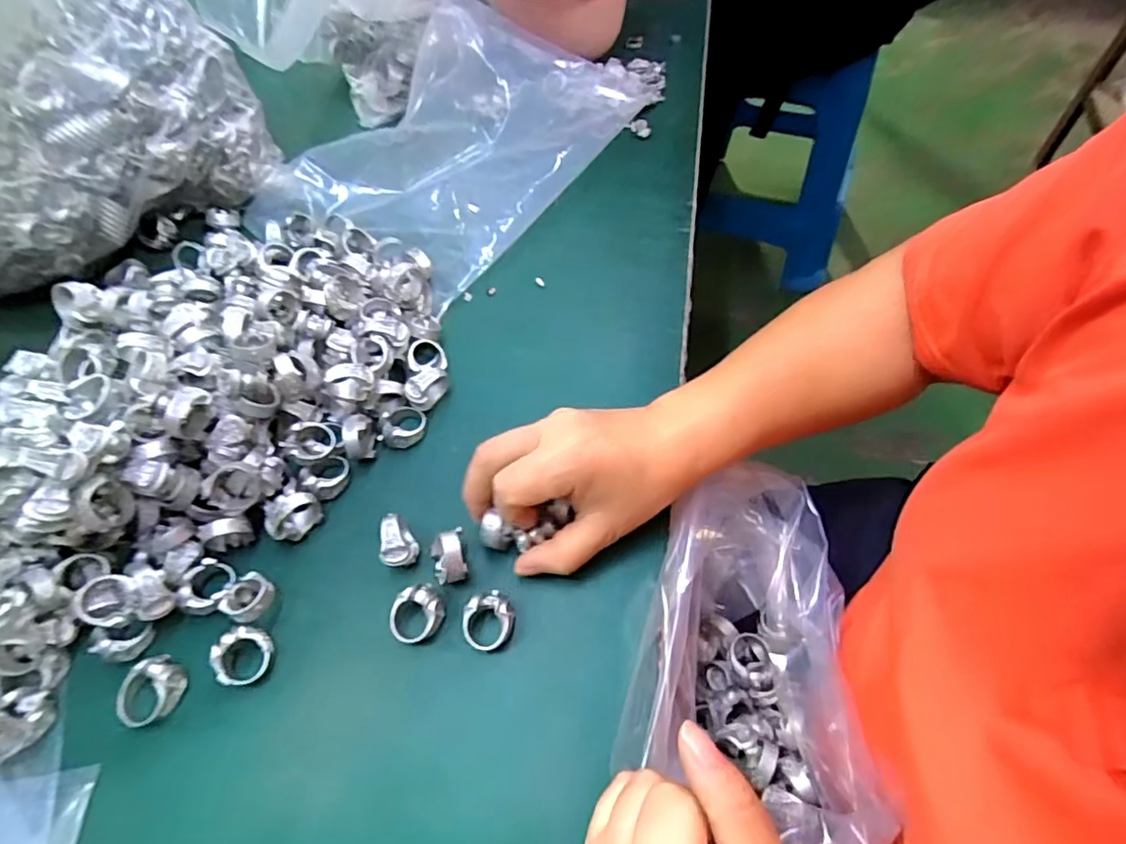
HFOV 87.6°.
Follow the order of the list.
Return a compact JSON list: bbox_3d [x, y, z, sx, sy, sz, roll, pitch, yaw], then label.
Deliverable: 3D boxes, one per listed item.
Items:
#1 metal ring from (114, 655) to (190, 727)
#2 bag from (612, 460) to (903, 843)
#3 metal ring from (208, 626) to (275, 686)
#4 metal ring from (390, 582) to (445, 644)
[{"bbox_3d":[-0.212,0.137,0.300,0.029,0.010,0.033,38,69,24],"label":"metal ring"},{"bbox_3d":[0.103,0.121,0.336,0.111,0.136,0.195,15,61,9],"label":"bag"},{"bbox_3d":[-0.168,0.122,0.306,0.028,0.011,0.027,-2,59,4],"label":"metal ring"},{"bbox_3d":[-0.078,0.101,0.310,0.029,0.010,0.025,-37,63,-17],"label":"metal ring"}]

